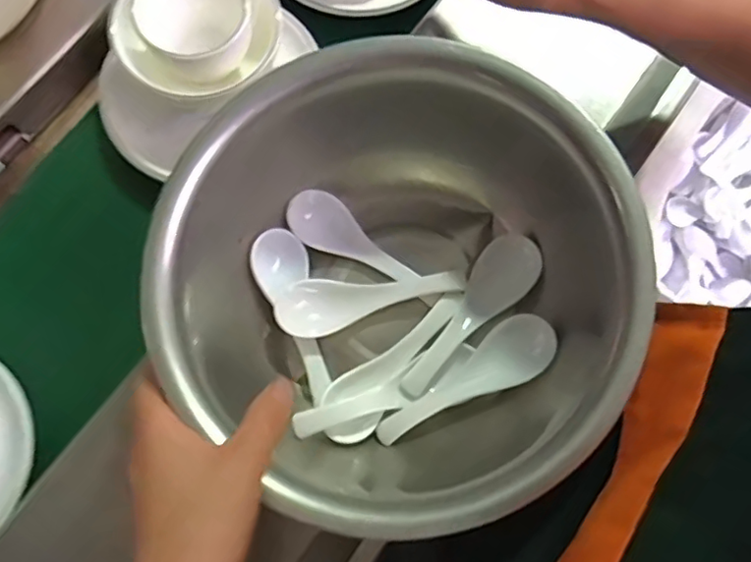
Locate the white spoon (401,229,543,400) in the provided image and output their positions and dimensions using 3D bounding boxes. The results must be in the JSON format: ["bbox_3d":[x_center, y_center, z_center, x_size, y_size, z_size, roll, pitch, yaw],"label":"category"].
[{"bbox_3d":[0.060,0.023,0.364,0.034,0.022,0.117,34,77,7],"label":"white spoon"}]

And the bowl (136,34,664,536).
[{"bbox_3d":[0.007,-0.002,0.340,0.238,0.109,0.235,29,77,6],"label":"bowl"}]

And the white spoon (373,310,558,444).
[{"bbox_3d":[0.053,0.060,0.355,0.117,0.016,0.033,-34,78,7],"label":"white spoon"}]

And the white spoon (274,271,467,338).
[{"bbox_3d":[-0.003,0.008,0.373,0.117,0.015,0.035,-14,76,-5],"label":"white spoon"}]

